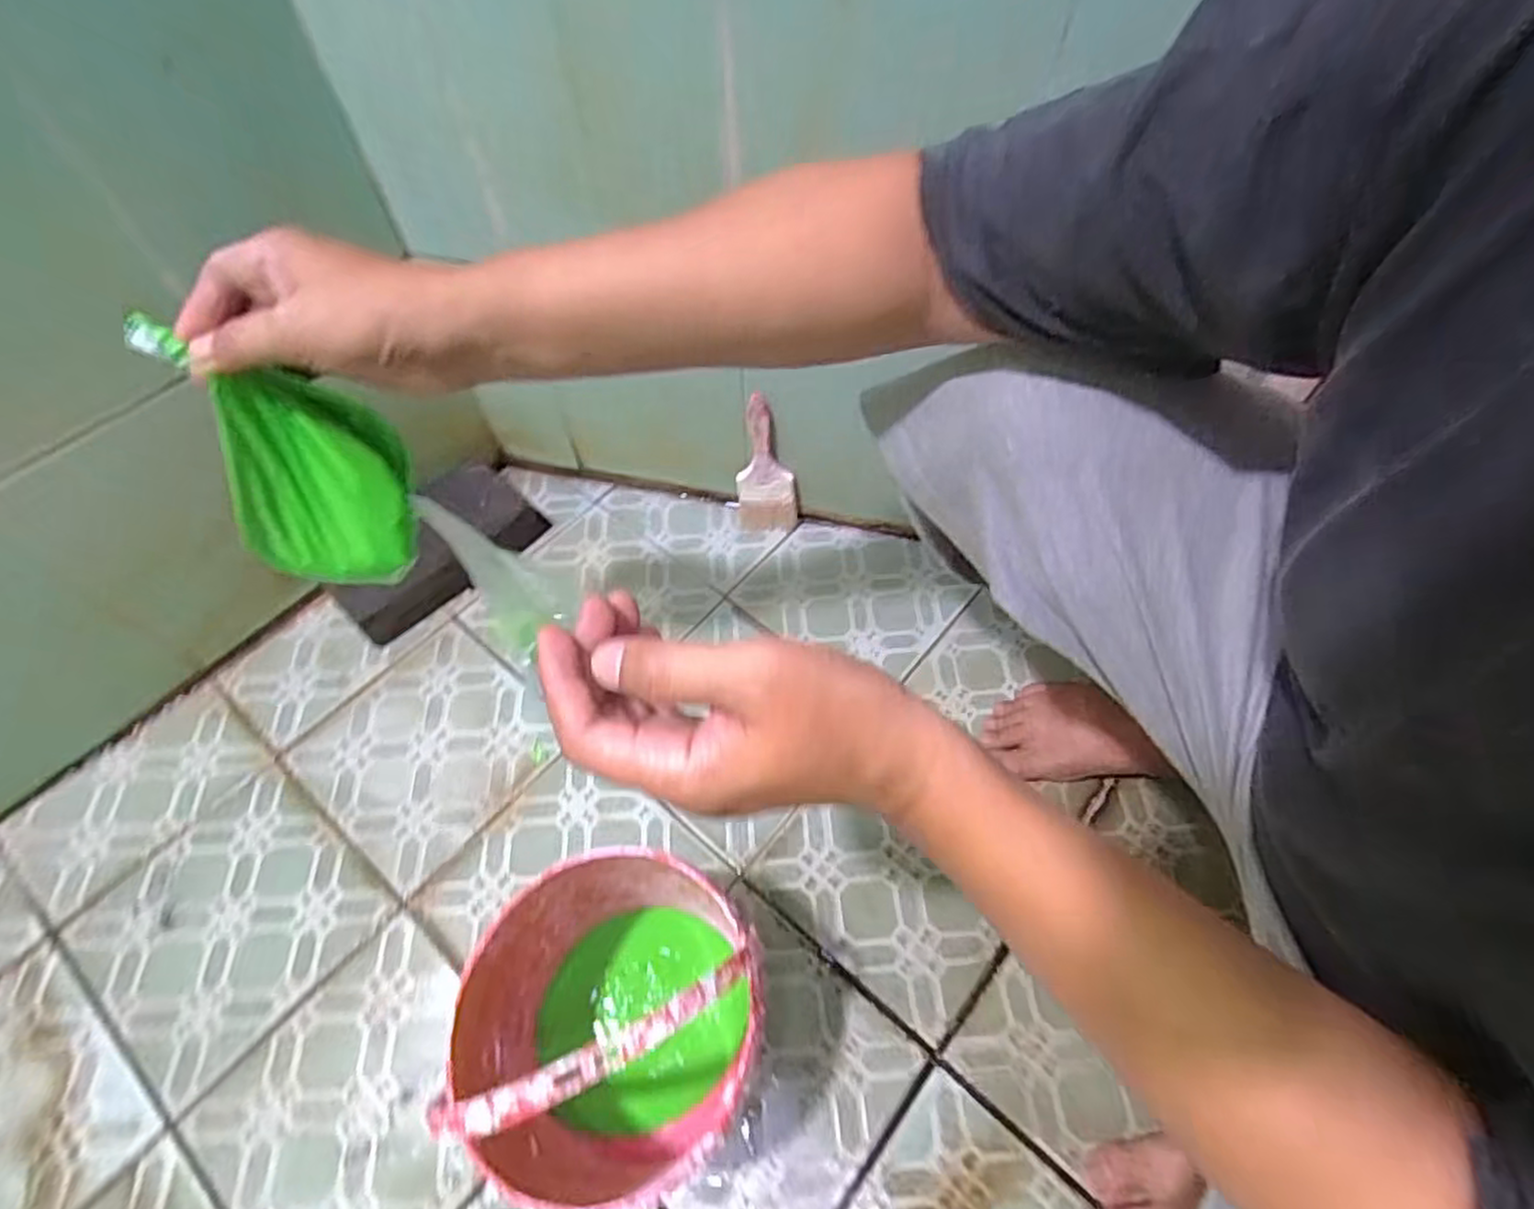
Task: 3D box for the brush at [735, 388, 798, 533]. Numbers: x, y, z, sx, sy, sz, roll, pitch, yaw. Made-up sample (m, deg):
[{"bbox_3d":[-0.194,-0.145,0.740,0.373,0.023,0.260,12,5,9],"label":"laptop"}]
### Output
[{"bbox_3d":[0.000,-0.142,0.754,0.063,0.180,0.025,4,58,4],"label":"brush"}]

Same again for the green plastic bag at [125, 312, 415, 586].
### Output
[{"bbox_3d":[-0.258,-0.079,0.402,0.096,0.145,0.065,-21,60,-12],"label":"green plastic bag"}]

